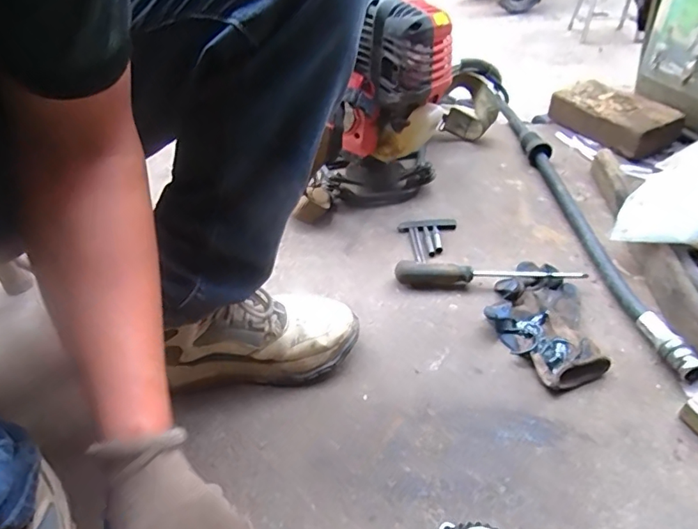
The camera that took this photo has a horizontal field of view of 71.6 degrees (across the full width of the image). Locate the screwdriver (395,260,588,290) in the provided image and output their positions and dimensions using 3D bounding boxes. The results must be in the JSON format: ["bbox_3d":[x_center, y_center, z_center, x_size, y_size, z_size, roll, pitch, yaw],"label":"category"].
[{"bbox_3d":[0.189,0.013,0.669,0.244,0.030,0.036,1,44,6],"label":"screwdriver"}]

